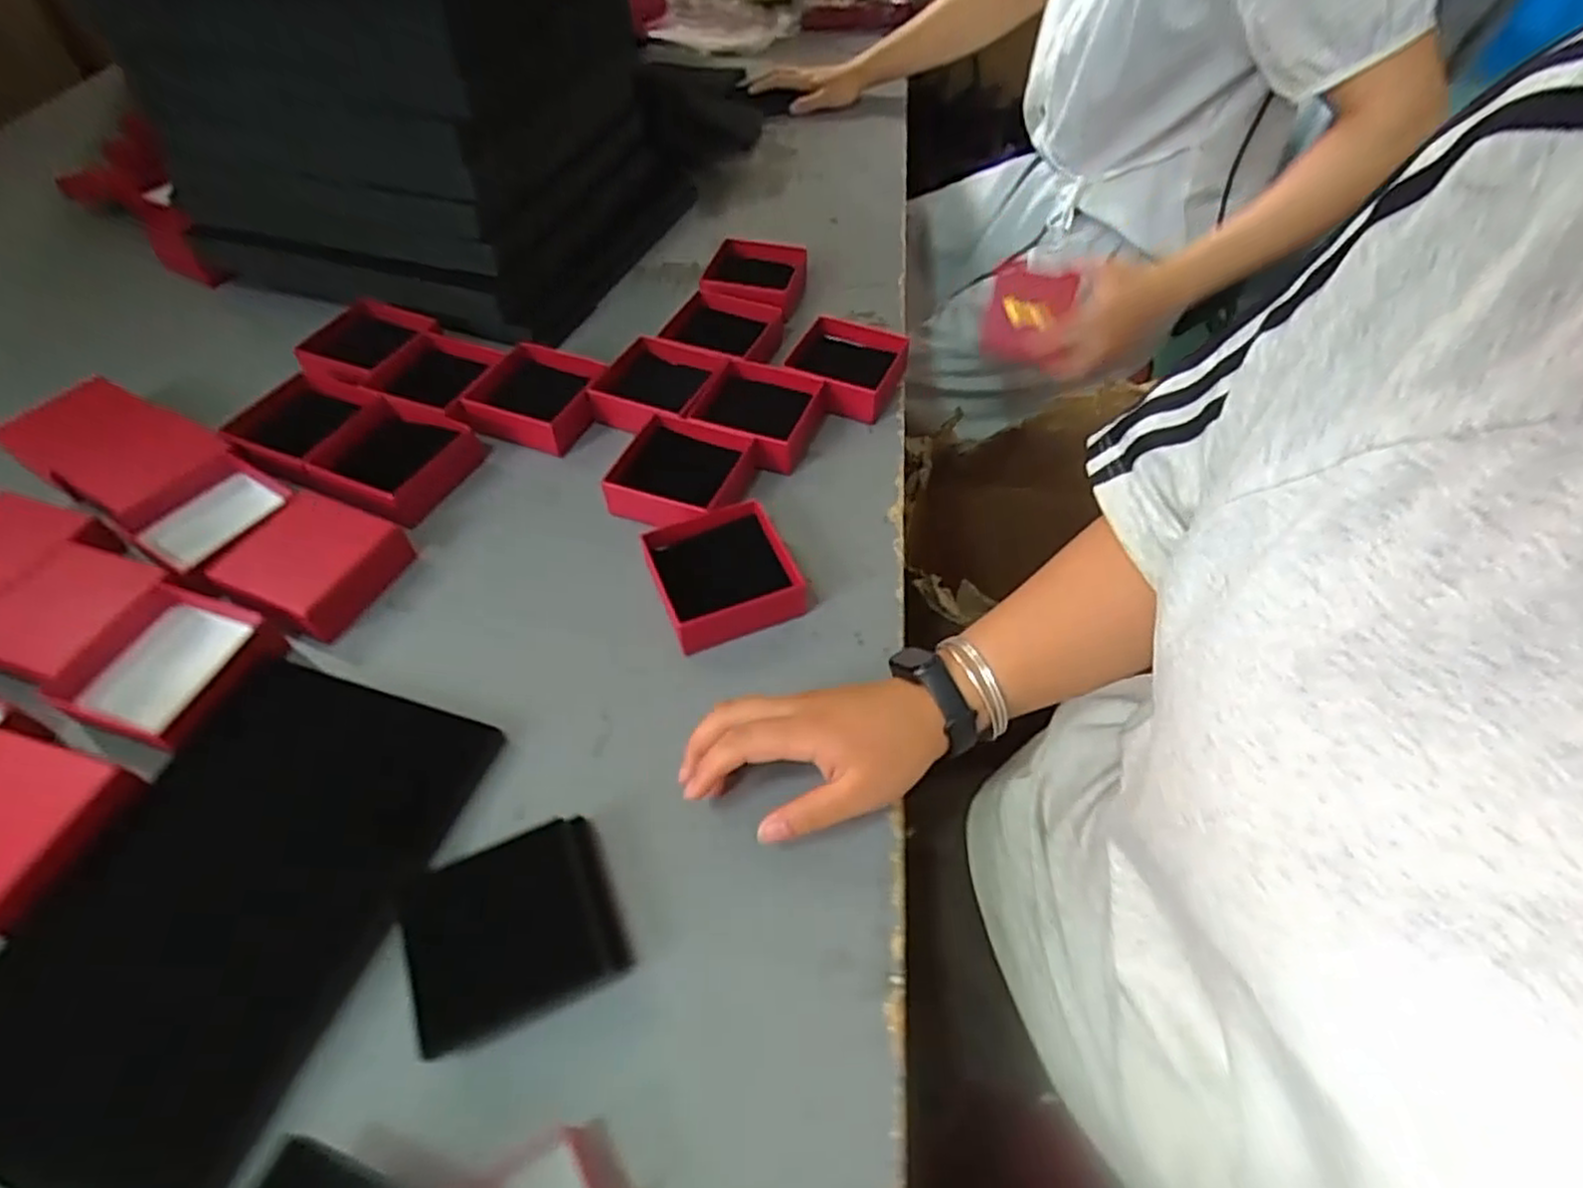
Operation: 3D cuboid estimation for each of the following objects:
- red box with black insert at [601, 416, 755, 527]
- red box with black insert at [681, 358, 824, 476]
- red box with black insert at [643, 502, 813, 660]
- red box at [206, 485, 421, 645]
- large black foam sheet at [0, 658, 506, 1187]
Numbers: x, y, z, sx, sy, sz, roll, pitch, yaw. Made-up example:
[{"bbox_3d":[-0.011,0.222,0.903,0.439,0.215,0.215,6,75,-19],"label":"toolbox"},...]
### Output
[{"bbox_3d":[-0.084,-0.091,0.567,0.090,0.034,0.088,17,54,13],"label":"red box with black insert"},{"bbox_3d":[-0.026,-0.143,0.605,0.101,0.031,0.095,16,54,12],"label":"red box with black insert"},{"bbox_3d":[-0.048,-0.013,0.505,0.087,0.039,0.091,-19,54,-14],"label":"red box with black insert"},{"bbox_3d":[-0.323,-0.021,0.501,0.087,0.043,0.083,14,53,11],"label":"red box"},{"bbox_3d":[-0.288,0.152,0.382,0.177,0.021,0.246,13,53,10],"label":"large black foam sheet"}]

